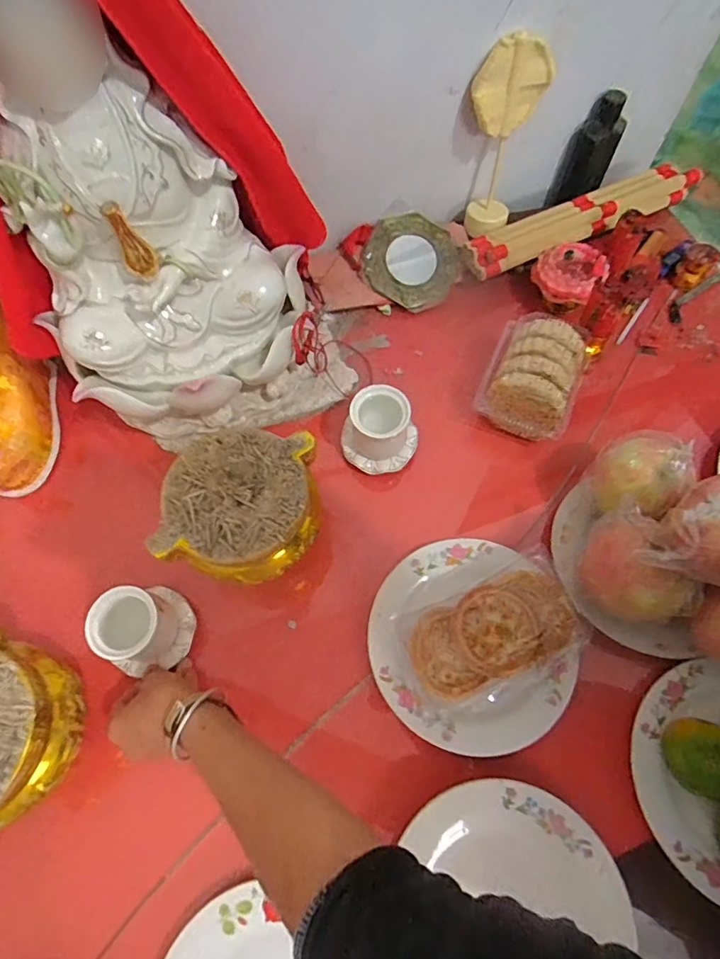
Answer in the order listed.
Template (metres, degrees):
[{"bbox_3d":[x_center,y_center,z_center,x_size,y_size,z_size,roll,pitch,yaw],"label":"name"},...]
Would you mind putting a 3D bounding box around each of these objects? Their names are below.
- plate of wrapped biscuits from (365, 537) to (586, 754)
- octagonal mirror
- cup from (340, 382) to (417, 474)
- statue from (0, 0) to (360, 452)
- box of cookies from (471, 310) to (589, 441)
[{"bbox_3d":[0.102,0.147,0.477,0.184,0.063,0.192,-1,68,2],"label":"plate of wrapped biscuits"},{"bbox_3d":[0.068,-0.291,0.677,0.122,0.013,0.115,26,90,-9],"label":"octagonal mirror"},{"bbox_3d":[0.022,-0.054,0.570,0.083,0.076,0.069,-14,68,-4],"label":"cup"},{"bbox_3d":[-0.183,-0.207,0.444,0.317,0.426,0.167,-22,69,-7],"label":"statue"},{"bbox_3d":[0.199,-0.115,0.594,0.104,0.085,0.126,22,70,10],"label":"box of cookies"}]

